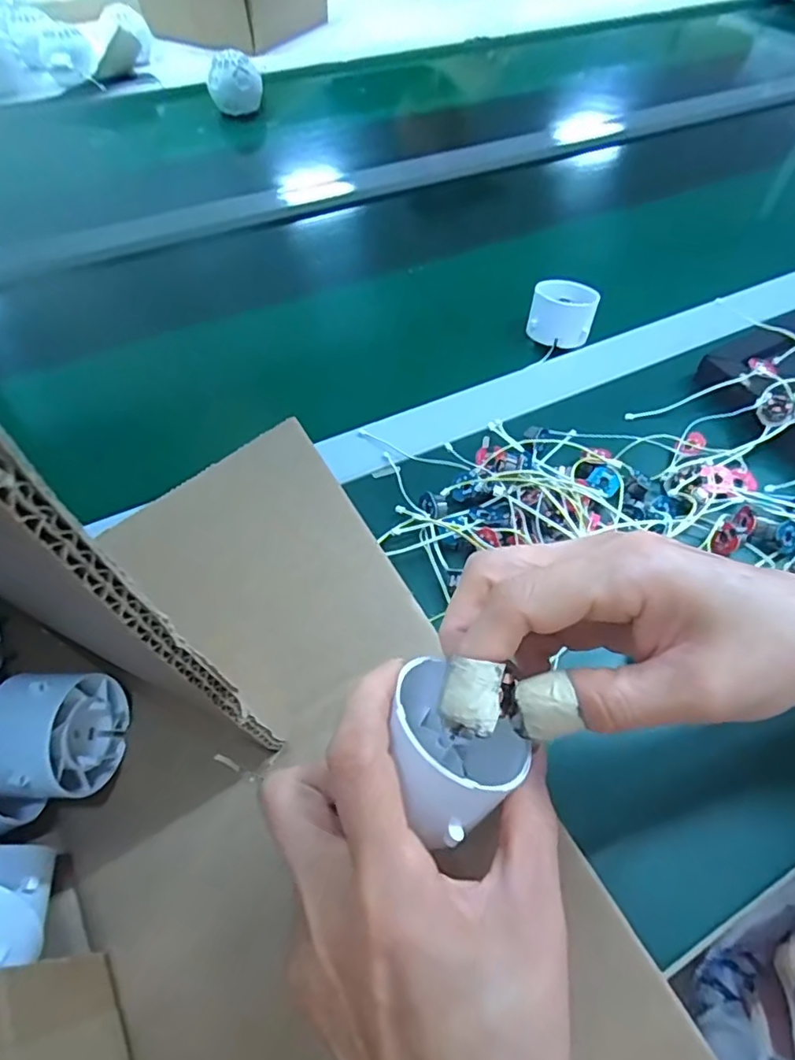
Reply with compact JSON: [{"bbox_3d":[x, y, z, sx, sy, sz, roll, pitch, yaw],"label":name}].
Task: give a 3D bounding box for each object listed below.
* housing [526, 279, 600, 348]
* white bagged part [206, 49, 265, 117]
[{"bbox_3d":[0.132,-0.174,0.465,0.048,0.034,0.053,17,58,10],"label":"housing"},{"bbox_3d":[-0.195,-0.537,0.701,0.062,0.052,0.051,-12,57,-9],"label":"white bagged part"}]

